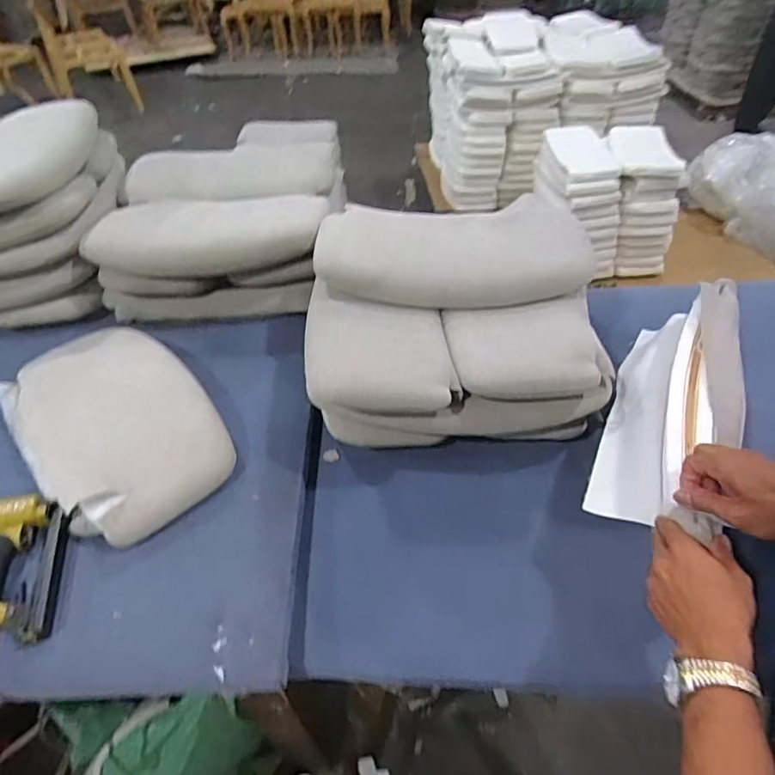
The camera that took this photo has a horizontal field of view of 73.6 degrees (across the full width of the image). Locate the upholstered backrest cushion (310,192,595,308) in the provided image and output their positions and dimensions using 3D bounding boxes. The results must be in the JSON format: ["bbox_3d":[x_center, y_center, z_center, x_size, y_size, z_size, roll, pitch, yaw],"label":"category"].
[{"bbox_3d":[0.109,-0.233,0.867,0.451,0.076,0.226,0,45,3],"label":"upholstered backrest cushion"}]

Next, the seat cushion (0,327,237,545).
[{"bbox_3d":[-0.421,0.029,0.790,0.246,0.061,0.429,-34,53,-27],"label":"seat cushion"}]

